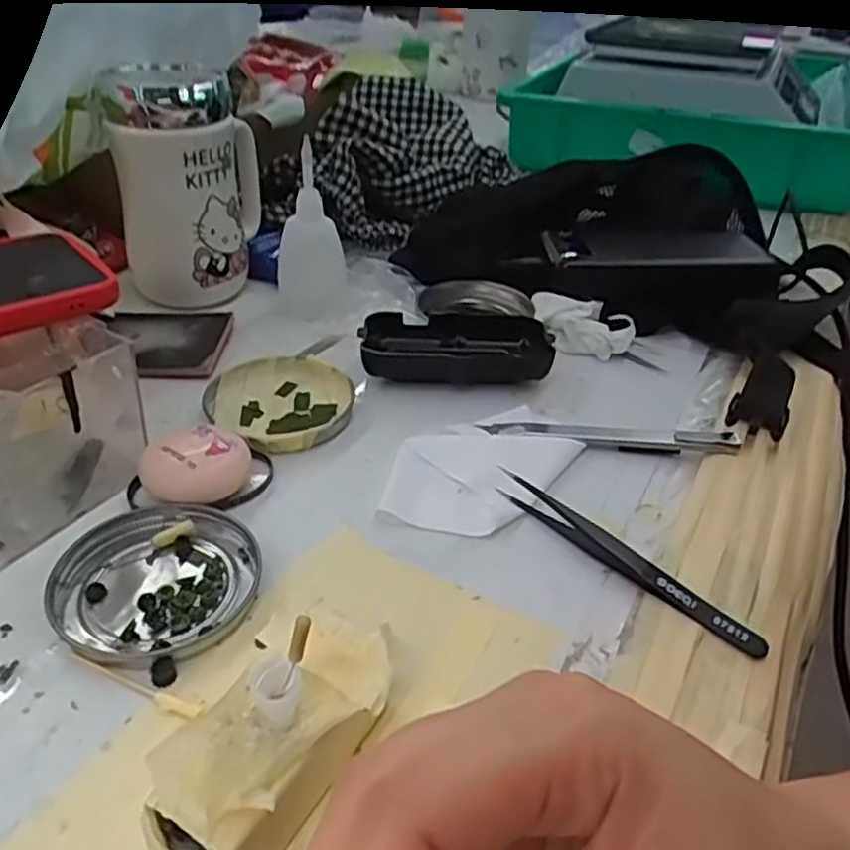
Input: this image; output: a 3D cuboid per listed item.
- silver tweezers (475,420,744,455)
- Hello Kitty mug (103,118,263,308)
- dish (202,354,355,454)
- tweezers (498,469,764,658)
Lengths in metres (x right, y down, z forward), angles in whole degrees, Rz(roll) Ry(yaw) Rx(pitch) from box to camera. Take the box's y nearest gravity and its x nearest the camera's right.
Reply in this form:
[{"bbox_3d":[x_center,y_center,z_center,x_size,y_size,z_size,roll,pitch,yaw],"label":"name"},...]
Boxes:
[{"bbox_3d":[0.097,0.005,0.387,0.129,0.014,0.015,8,36,5],"label":"silver tweezers"},{"bbox_3d":[-0.153,-0.148,0.488,0.069,0.109,0.085,8,36,5],"label":"Hello Kitty mug"},{"bbox_3d":[-0.079,-0.015,0.398,0.079,0.011,0.075,3,36,-2],"label":"dish"},{"bbox_3d":[0.083,0.055,0.314,0.127,0.014,0.009,31,44,32],"label":"tweezers"}]

